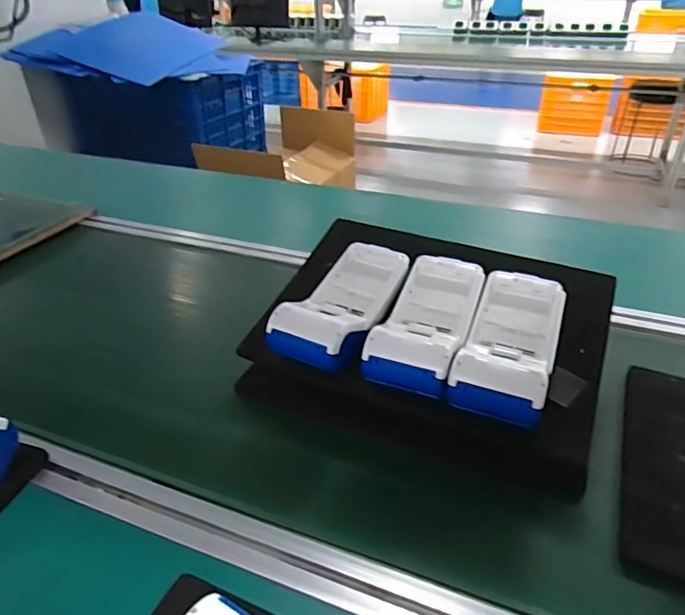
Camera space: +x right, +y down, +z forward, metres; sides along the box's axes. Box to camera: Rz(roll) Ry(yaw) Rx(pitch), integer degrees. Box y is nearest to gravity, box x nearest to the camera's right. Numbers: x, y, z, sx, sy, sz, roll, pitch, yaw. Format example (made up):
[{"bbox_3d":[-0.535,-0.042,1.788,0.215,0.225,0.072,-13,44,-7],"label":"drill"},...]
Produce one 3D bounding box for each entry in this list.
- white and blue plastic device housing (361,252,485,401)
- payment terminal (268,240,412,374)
[{"bbox_3d":[0.085,0.009,0.529,0.086,0.035,0.194,12,36,18],"label":"white and blue plastic device housing"},{"bbox_3d":[0.002,-0.007,0.558,0.087,0.039,0.193,14,36,21],"label":"payment terminal"}]

